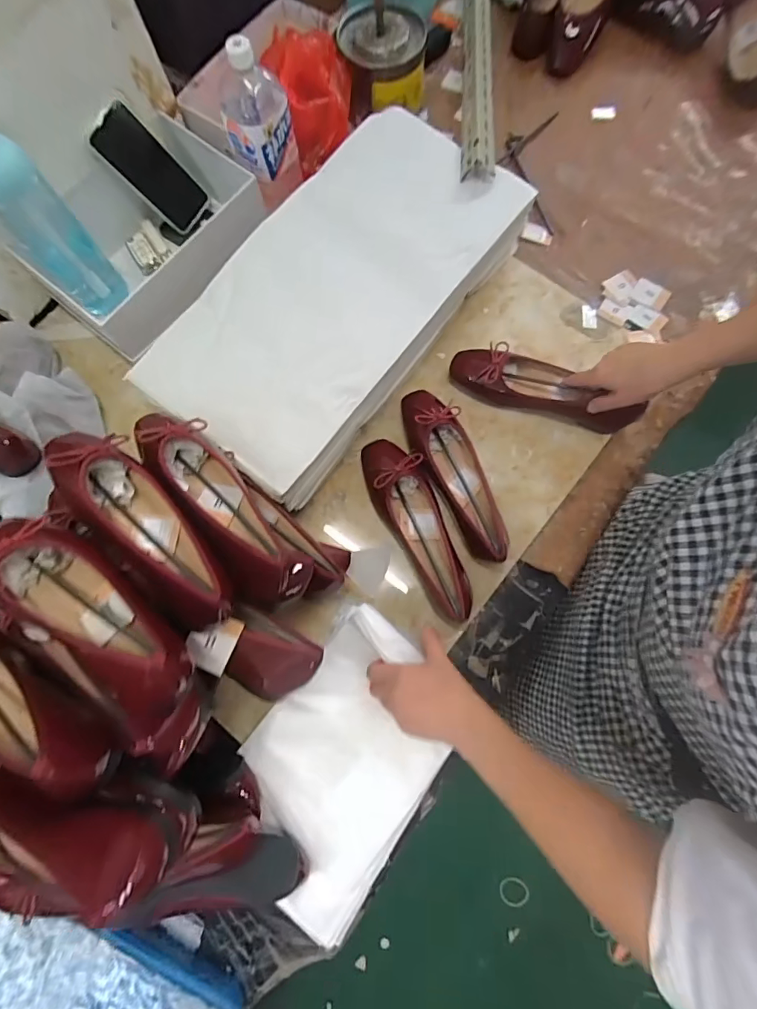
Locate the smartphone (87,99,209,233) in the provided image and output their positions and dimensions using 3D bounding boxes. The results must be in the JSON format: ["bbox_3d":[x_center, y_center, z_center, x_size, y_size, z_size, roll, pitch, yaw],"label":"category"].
[{"bbox_3d":[-0.327,-0.485,0.691,0.076,0.164,0.017,-52,54,5],"label":"smartphone"}]

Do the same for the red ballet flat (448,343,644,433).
[{"bbox_3d":[0.235,-0.162,0.671,0.263,0.057,0.076,21,78,4],"label":"red ballet flat"}]

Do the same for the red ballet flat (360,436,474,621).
[{"bbox_3d":[0.052,0.027,0.637,0.094,0.059,0.264,-24,77,-4],"label":"red ballet flat"}]

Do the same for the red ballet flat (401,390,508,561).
[{"bbox_3d":[0.103,-0.045,0.647,0.088,0.057,0.265,-25,78,-4],"label":"red ballet flat"}]

